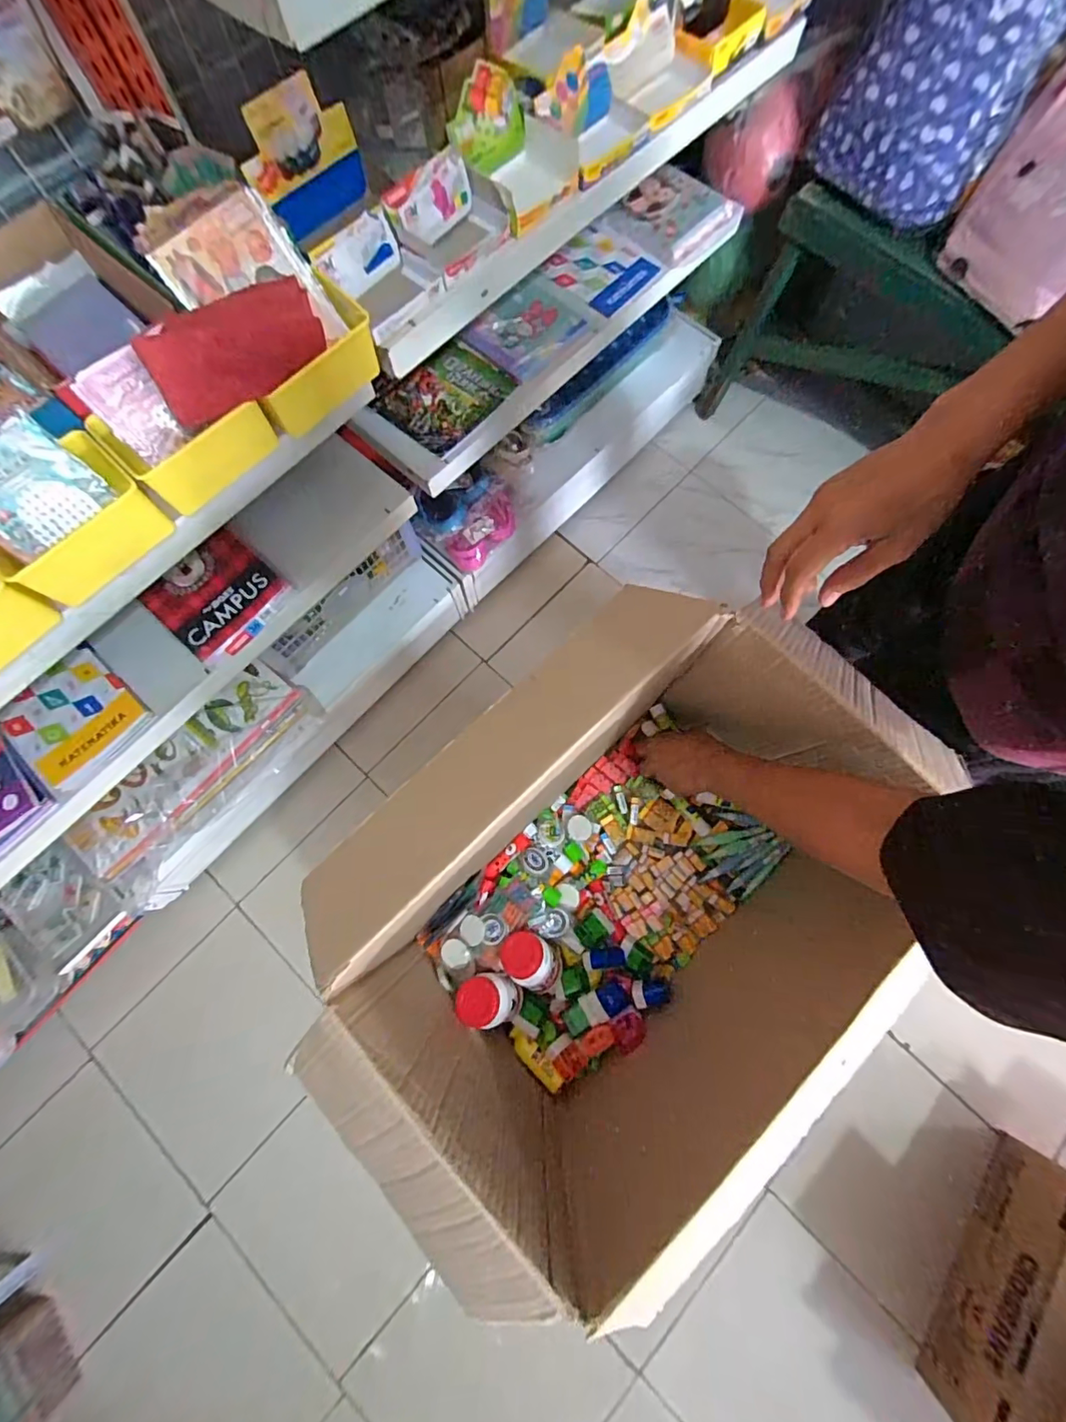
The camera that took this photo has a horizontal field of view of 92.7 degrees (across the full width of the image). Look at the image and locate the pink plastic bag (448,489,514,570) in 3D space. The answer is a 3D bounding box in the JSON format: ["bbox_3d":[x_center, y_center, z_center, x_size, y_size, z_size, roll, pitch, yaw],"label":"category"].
[{"bbox_3d":[-0.103,-0.387,1.088,0.060,0.095,0.178,39,79,9],"label":"pink plastic bag"}]

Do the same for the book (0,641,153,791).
[{"bbox_3d":[-0.684,0.007,0.758,0.166,0.022,0.155,41,80,9],"label":"book"}]

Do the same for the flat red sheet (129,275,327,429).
[{"bbox_3d":[-0.312,-0.389,0.542,0.194,0.021,0.096,-45,114,-26],"label":"flat red sheet"}]

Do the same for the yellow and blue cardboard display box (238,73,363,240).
[{"bbox_3d":[-0.265,-0.646,0.594,0.140,0.108,0.025,-45,62,-11],"label":"yellow and blue cardboard display box"}]

